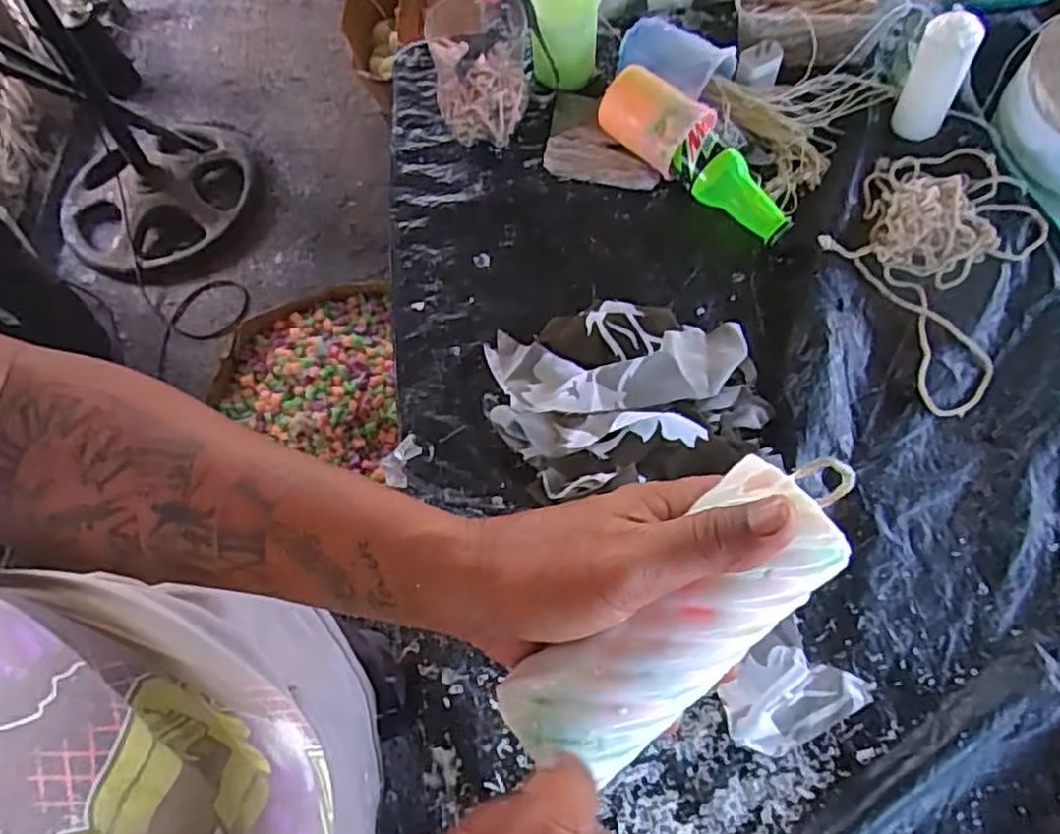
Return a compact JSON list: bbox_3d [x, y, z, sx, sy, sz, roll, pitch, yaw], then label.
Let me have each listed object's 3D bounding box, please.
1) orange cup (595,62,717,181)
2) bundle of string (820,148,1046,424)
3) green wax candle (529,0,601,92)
[{"bbox_3d":[0.122,-0.290,0.703,0.102,0.075,0.062,38,72,19],"label":"orange cup"},{"bbox_3d":[0.366,-0.156,0.638,0.166,0.046,0.283,27,68,15],"label":"bundle of string"},{"bbox_3d":[0.038,-0.399,0.740,0.065,0.106,0.071,6,64,6],"label":"green wax candle"}]

